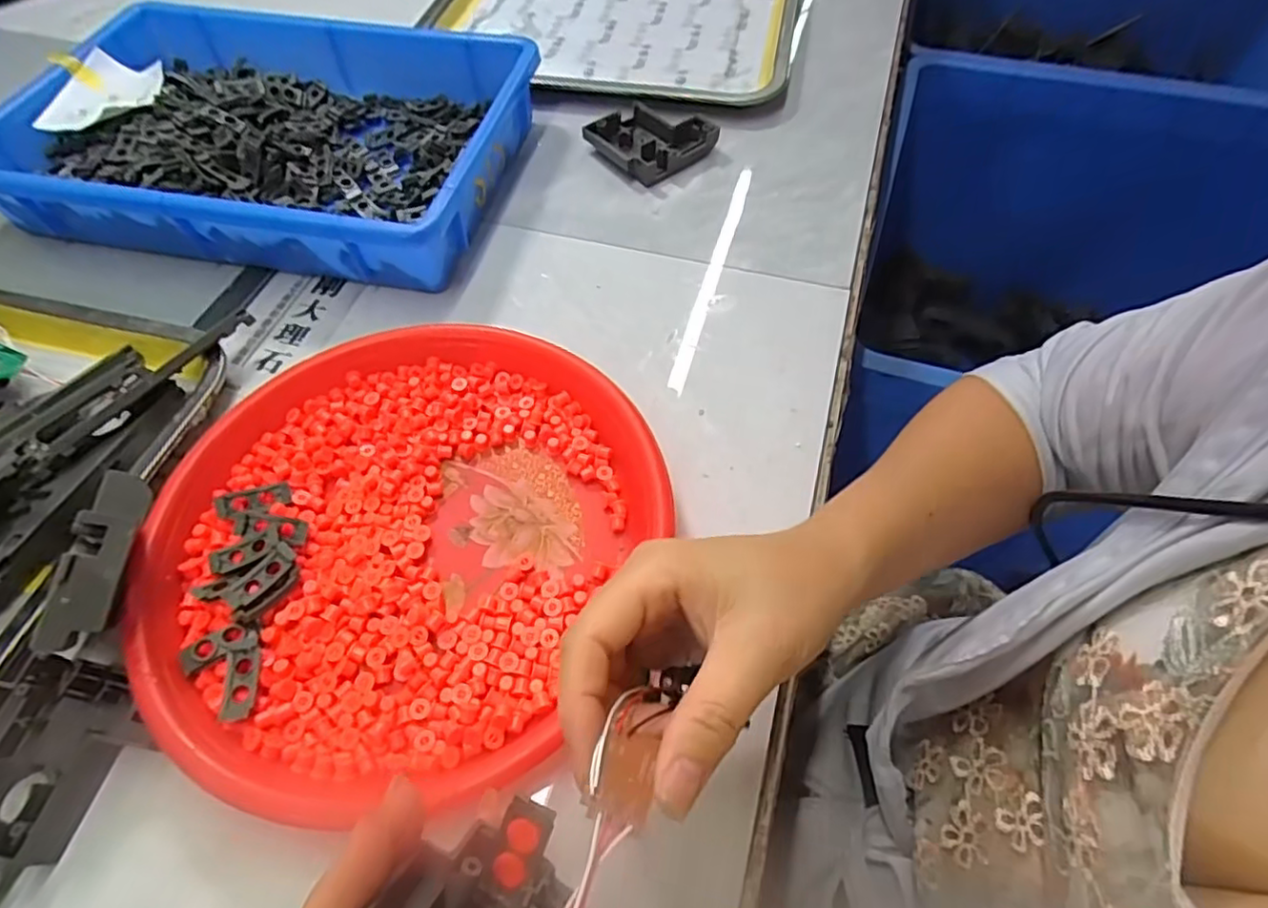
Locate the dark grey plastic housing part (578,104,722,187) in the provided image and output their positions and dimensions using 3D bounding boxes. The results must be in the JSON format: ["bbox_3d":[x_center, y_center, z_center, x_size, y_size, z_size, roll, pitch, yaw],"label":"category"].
[{"bbox_3d":[0.014,-0.251,0.506,0.078,0.020,0.079,-37,65,-20],"label":"dark grey plastic housing part"}]

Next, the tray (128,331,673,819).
[{"bbox_3d":[-0.120,0.038,0.326,0.228,0.033,0.246,0,58,0],"label":"tray"}]

